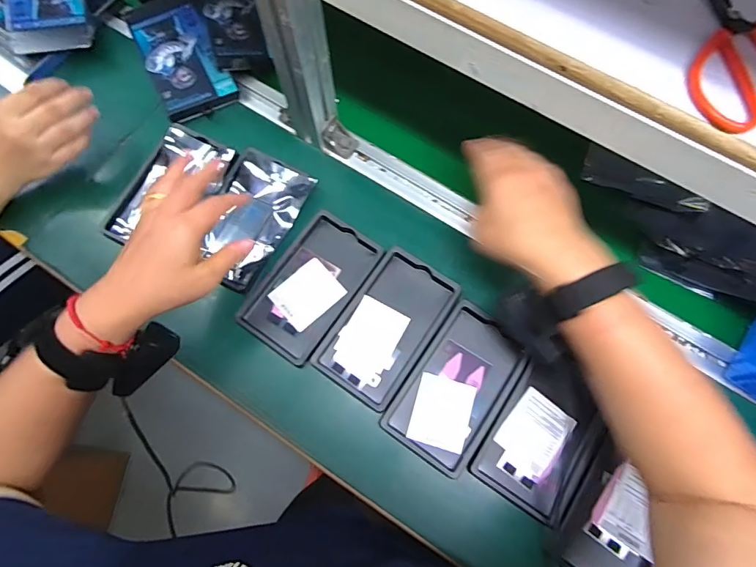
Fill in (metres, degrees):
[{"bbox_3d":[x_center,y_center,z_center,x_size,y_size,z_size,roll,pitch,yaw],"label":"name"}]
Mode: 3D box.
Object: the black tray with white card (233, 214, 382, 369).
[{"bbox_3d":[-0.073,0.003,0.488,0.094,0.018,0.158,34,74,10],"label":"black tray with white card"}]

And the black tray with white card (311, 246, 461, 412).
[{"bbox_3d":[0.009,0.046,0.476,0.092,0.024,0.159,34,74,10],"label":"black tray with white card"}]

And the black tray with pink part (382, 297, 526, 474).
[{"bbox_3d":[0.083,0.107,0.455,0.093,0.019,0.156,33,74,9],"label":"black tray with pink part"}]

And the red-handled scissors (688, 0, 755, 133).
[{"bbox_3d":[0.250,-0.160,0.298,0.091,0.015,0.118,-11,72,-5],"label":"red-handled scissors"}]

